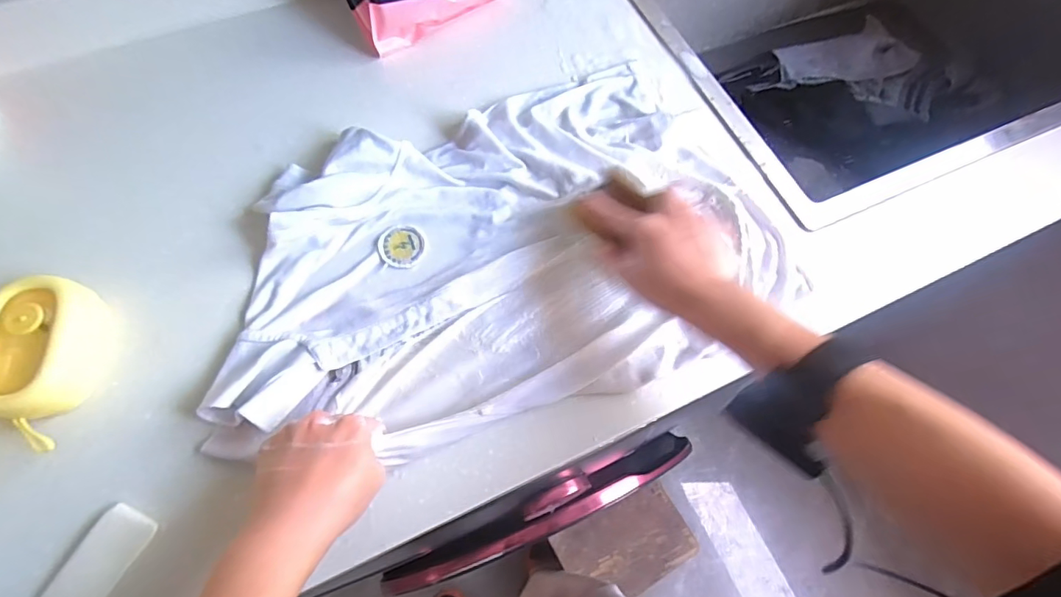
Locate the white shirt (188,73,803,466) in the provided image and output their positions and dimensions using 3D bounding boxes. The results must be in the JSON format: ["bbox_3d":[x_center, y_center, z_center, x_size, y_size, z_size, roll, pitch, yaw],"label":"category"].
[{"bbox_3d":[-0.021,-0.053,0.427,0.492,0.029,0.303,-19,70,-10],"label":"white shirt"}]

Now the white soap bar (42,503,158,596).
[{"bbox_3d":[-0.299,0.186,0.333,0.036,0.012,0.076,28,70,9],"label":"white soap bar"}]

